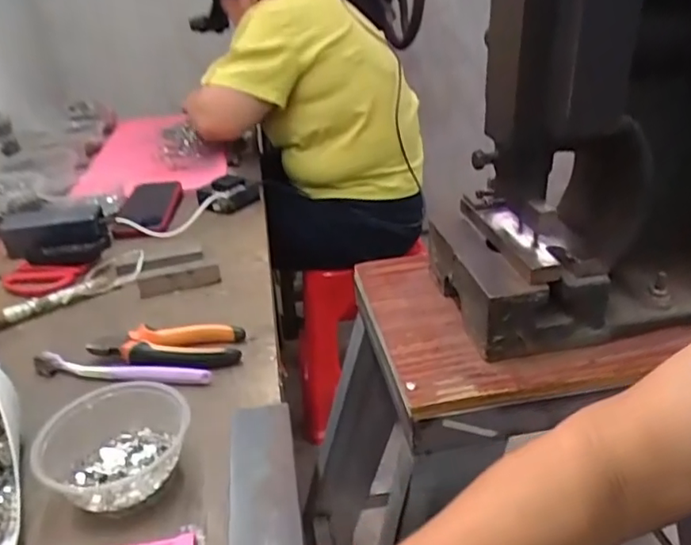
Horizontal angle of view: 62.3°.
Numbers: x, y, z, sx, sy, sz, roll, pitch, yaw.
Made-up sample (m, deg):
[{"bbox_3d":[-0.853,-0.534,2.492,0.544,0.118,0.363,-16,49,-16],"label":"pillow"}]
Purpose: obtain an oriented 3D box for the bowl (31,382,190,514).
[{"bbox_3d":[-0.169,0.126,0.430,0.098,0.052,0.091,-4,28,2],"label":"bowl"}]

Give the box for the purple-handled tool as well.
[{"bbox_3d":[-0.217,0.095,0.545,0.178,0.024,0.017,2,29,12],"label":"purple-handled tool"}]

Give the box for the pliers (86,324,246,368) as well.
[{"bbox_3d":[-0.177,0.075,0.566,0.146,0.018,0.063,-4,28,2],"label":"pliers"}]

